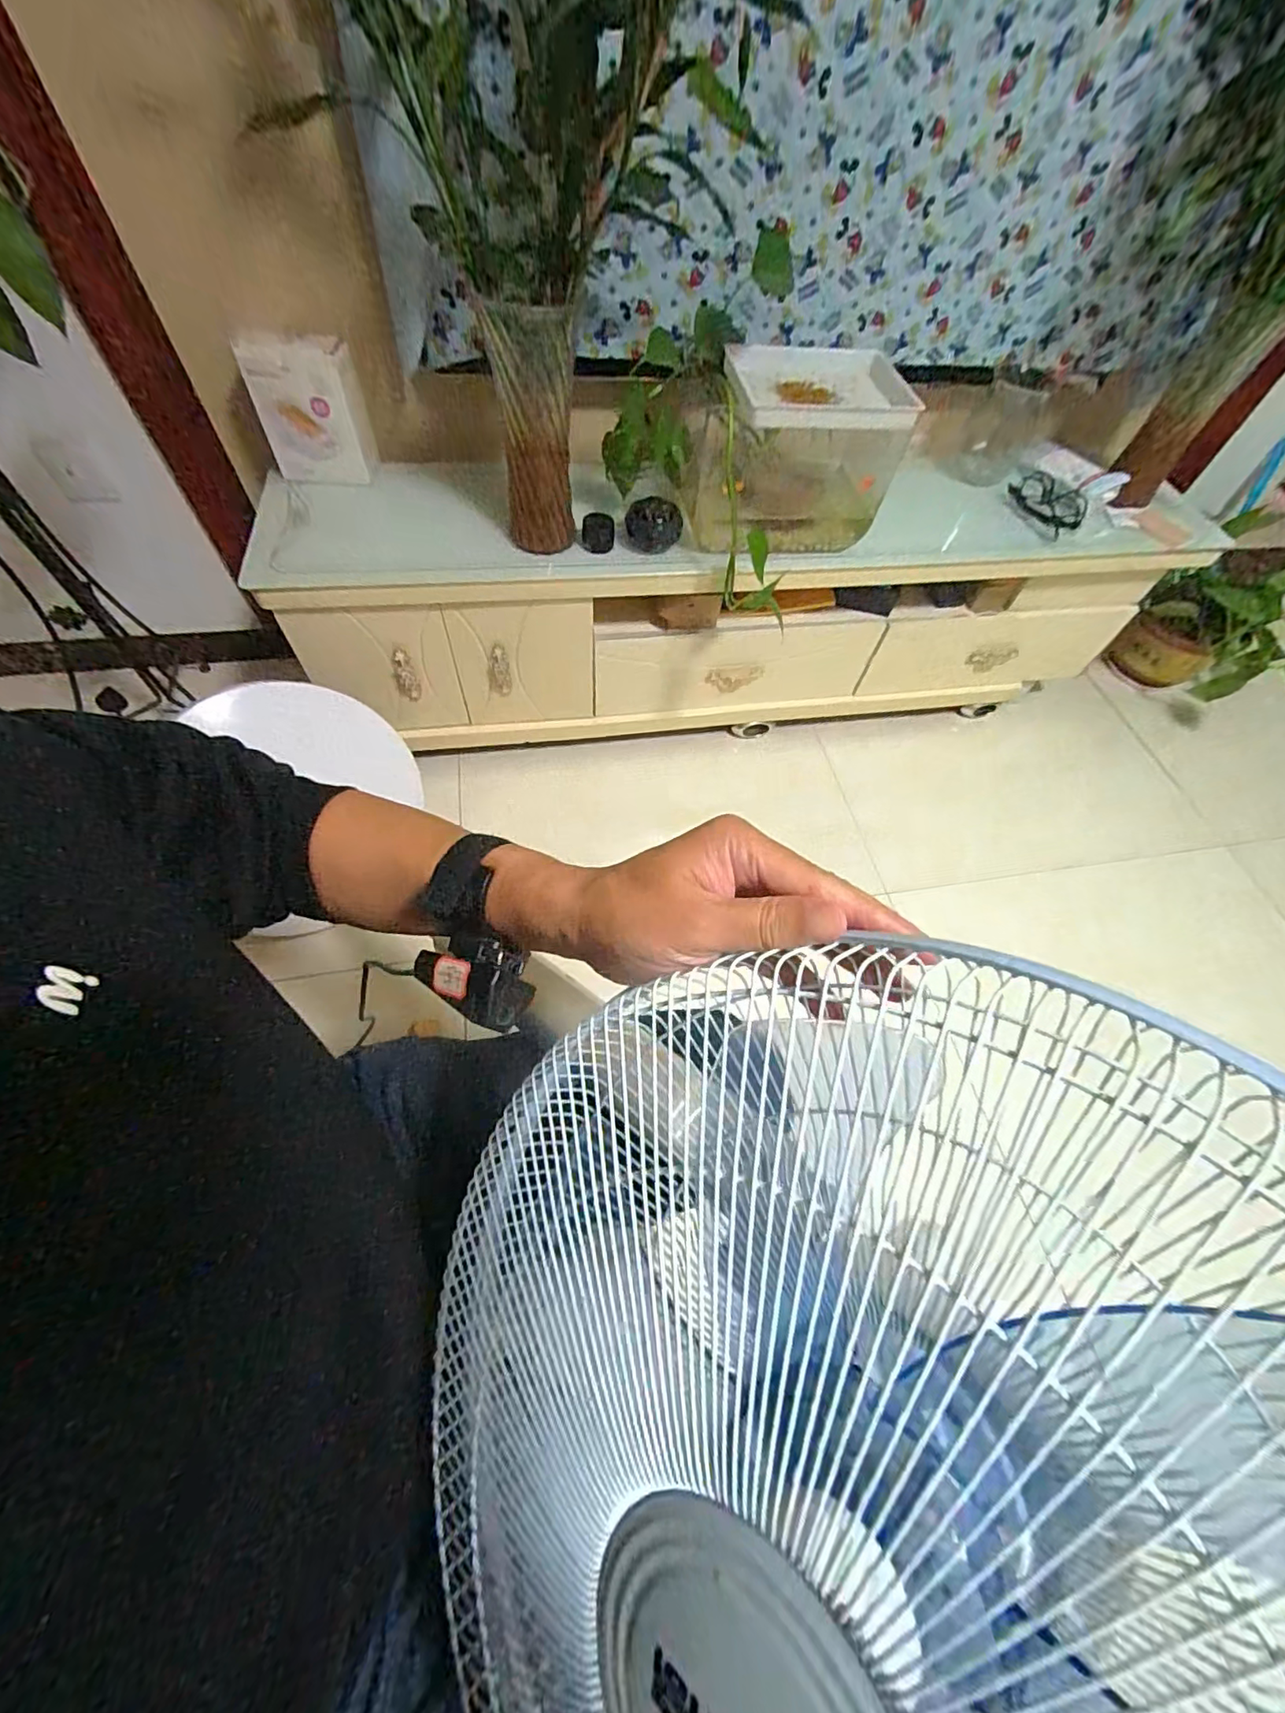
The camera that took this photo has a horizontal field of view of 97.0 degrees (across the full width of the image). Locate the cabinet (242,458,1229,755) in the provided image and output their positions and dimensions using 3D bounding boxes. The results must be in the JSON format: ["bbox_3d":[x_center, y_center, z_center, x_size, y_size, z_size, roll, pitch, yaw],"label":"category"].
[{"bbox_3d":[0.184,-0.514,1.152,1.616,0.364,0.389,-10,61,-10],"label":"cabinet"}]

